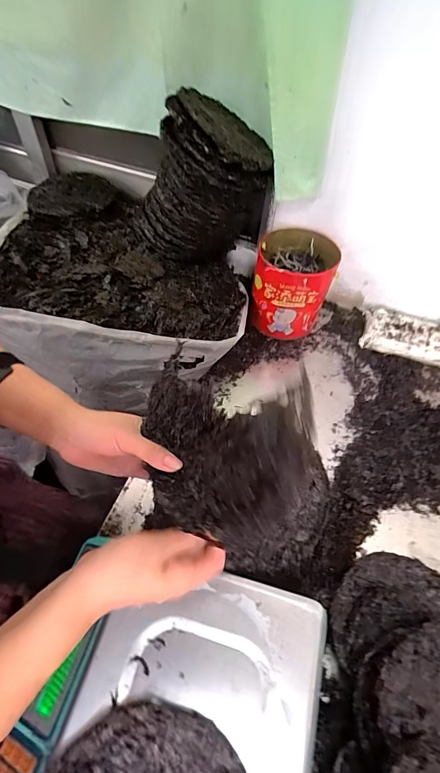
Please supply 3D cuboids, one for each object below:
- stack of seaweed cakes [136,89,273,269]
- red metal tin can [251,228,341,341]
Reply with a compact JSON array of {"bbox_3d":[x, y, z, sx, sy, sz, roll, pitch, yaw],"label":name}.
[{"bbox_3d":[-0.036,-0.406,0.727,0.251,0.258,0.195,6,56,1],"label":"stack of seaweed cakes"},{"bbox_3d":[0.159,-0.226,0.811,0.154,0.176,0.160,2,56,-2],"label":"red metal tin can"}]

